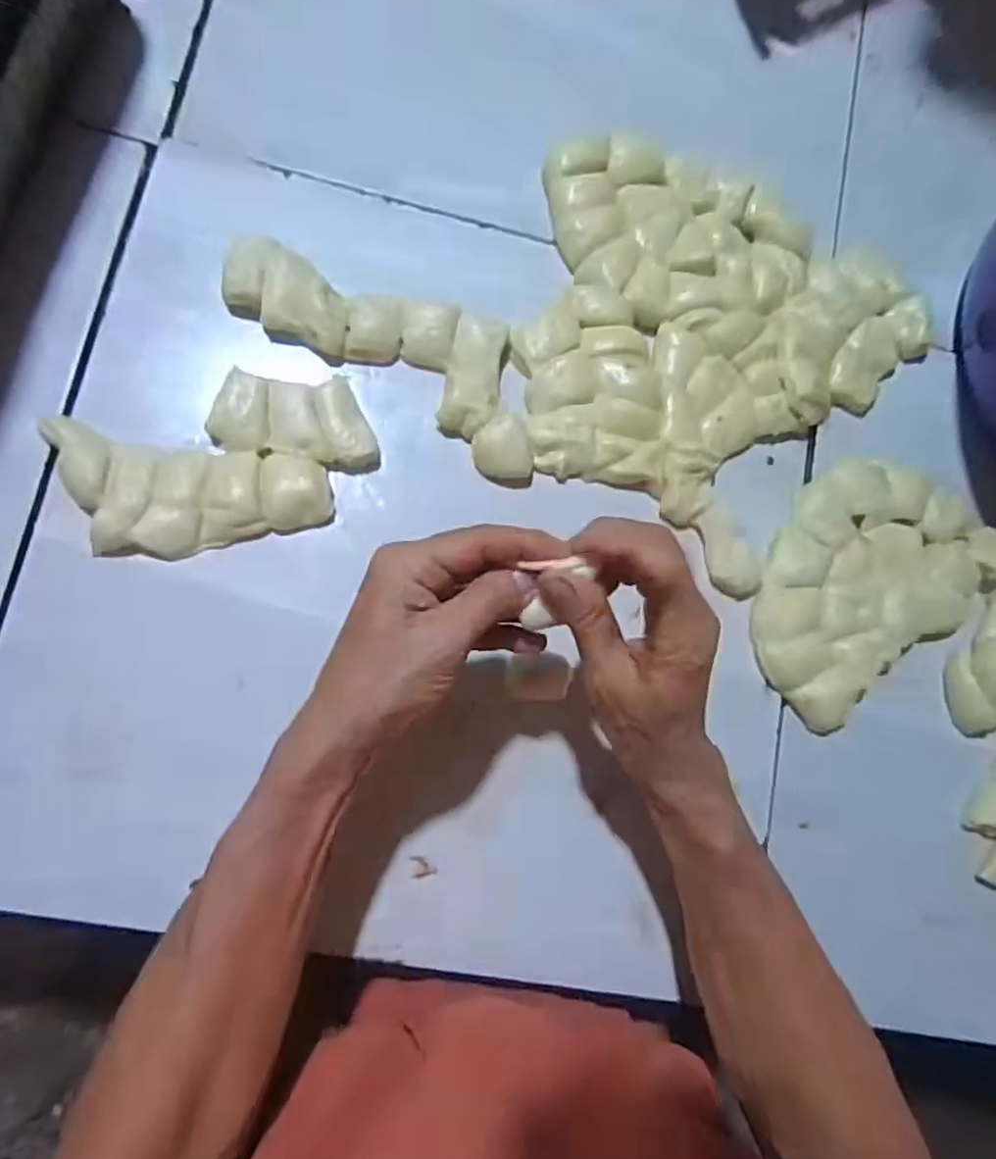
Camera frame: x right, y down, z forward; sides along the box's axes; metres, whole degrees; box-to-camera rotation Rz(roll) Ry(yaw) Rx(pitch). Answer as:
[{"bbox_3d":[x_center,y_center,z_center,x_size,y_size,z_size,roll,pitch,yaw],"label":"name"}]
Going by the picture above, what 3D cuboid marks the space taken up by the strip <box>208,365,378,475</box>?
[{"bbox_3d":[-0.129,-0.104,0.433,0.101,0.016,0.055,7,83,-6],"label":"strip"}]

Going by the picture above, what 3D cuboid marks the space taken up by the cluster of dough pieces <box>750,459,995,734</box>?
[{"bbox_3d":[0.259,-0.003,0.468,0.196,0.014,0.135,-34,89,-9],"label":"cluster of dough pieces"}]

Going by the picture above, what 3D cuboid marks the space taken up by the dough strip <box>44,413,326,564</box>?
[{"bbox_3d":[-0.192,-0.049,0.416,0.164,0.019,0.072,8,83,-6],"label":"dough strip"}]

